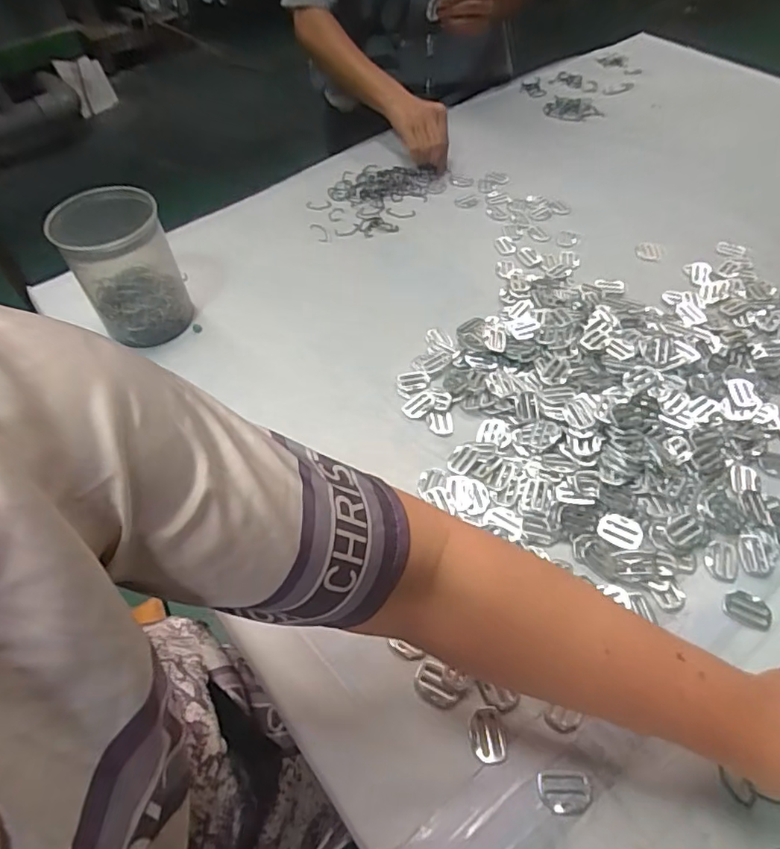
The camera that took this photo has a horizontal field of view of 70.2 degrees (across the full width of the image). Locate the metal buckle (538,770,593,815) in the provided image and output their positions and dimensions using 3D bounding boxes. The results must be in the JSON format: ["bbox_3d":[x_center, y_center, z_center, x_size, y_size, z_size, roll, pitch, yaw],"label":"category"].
[{"bbox_3d":[0.114,0.240,0.361,0.033,0.004,0.022,3,53,5],"label":"metal buckle"}]

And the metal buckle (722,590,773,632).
[{"bbox_3d":[0.277,0.143,0.427,0.032,0.004,0.025,28,59,21],"label":"metal buckle"}]

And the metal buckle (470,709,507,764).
[{"bbox_3d":[0.068,0.213,0.380,0.024,0.004,0.032,1,53,4],"label":"metal buckle"}]

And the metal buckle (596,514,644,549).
[{"bbox_3d":[0.192,0.088,0.461,0.034,0.004,0.025,24,71,25],"label":"metal buckle"}]

